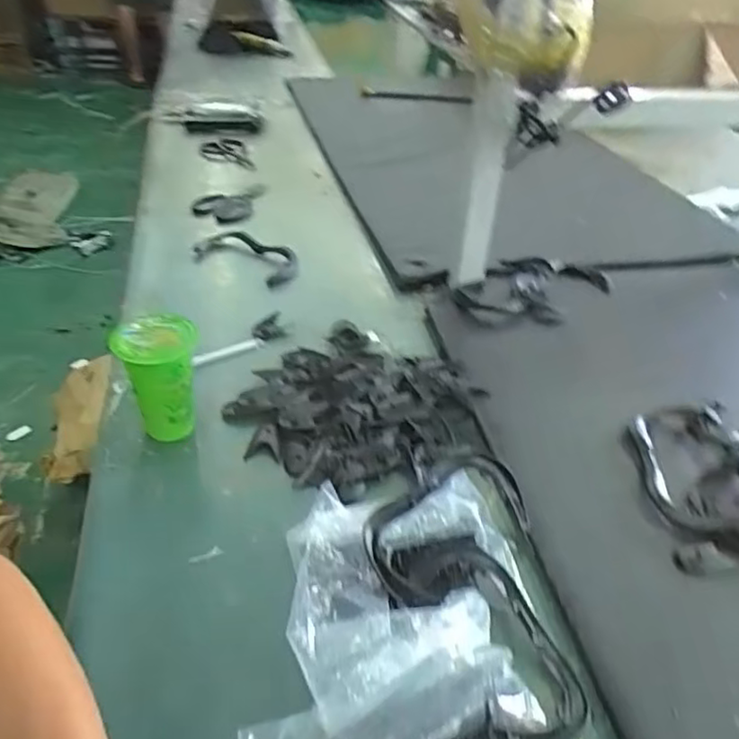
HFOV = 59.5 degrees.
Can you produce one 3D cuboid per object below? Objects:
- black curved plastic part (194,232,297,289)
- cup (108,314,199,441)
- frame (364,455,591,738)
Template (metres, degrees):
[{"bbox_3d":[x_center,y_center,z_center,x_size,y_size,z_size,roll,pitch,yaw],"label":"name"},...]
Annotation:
[{"bbox_3d":[-0.206,-0.190,1.075,0.178,0.028,0.099,25,42,24],"label":"black curved plastic part"},{"bbox_3d":[-0.231,0.016,0.718,0.086,0.131,0.079,-4,38,-11],"label":"cup"},{"bbox_3d":[0.089,0.192,0.578,0.163,0.045,0.268,-3,38,-9],"label":"frame"}]

